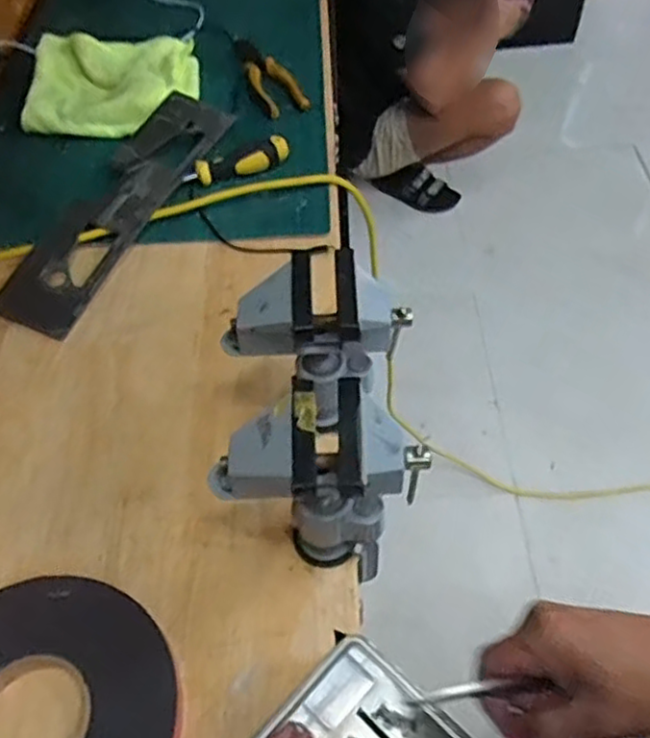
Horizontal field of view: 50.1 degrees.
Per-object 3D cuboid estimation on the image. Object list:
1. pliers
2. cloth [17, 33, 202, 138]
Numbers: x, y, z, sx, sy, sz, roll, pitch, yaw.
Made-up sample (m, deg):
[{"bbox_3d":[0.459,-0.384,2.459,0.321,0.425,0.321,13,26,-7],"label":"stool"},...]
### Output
[{"bbox_3d":[-0.086,-0.400,0.932,0.056,0.014,0.187,-24,55,-15],"label":"pliers"},{"bbox_3d":[-0.274,-0.387,0.917,0.215,0.043,0.213,-1,52,2],"label":"cloth"}]

